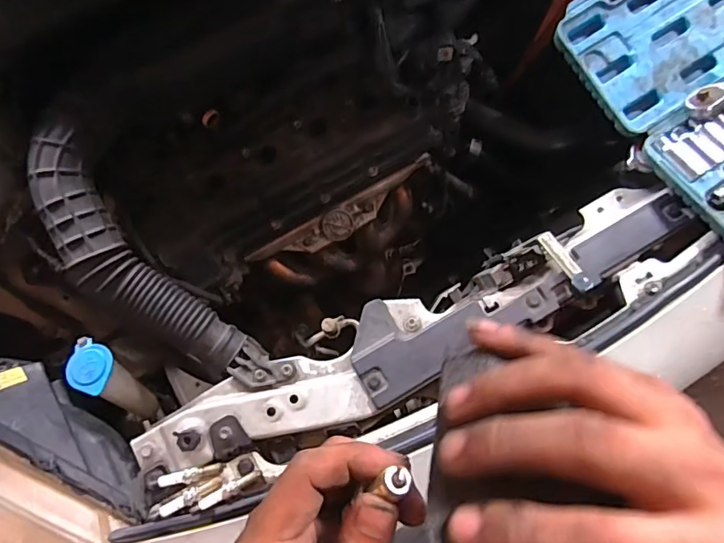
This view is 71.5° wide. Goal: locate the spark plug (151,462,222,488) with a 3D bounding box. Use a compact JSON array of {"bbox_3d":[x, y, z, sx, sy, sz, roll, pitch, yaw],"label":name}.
[{"bbox_3d":[-0.192,0.223,0.546,0.078,0.015,0.016,-10,73,-1],"label":"spark plug"}]

